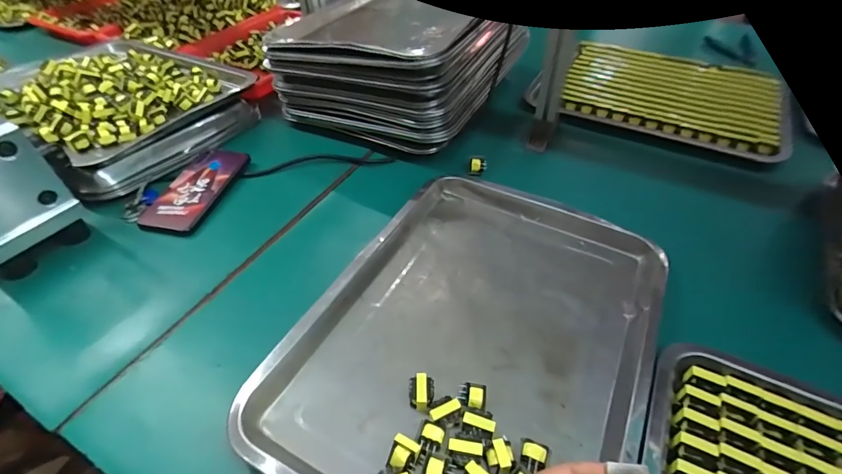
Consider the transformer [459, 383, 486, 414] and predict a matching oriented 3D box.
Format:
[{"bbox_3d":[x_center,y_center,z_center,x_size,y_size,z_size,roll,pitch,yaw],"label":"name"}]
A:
[{"bbox_3d":[0.042,0.135,0.335,0.021,0.024,0.022,5,46,6],"label":"transformer"}]

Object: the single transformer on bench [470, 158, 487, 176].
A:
[{"bbox_3d":[0.077,-0.093,0.552,0.022,0.020,0.015,3,46,5],"label":"single transformer on bench"}]

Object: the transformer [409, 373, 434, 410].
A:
[{"bbox_3d":[0.001,0.129,0.339,0.020,0.022,0.025,-2,46,0],"label":"transformer"}]

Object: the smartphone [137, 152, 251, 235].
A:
[{"bbox_3d":[-0.289,-0.064,0.532,0.069,0.012,0.150,9,47,10],"label":"smartphone"}]

